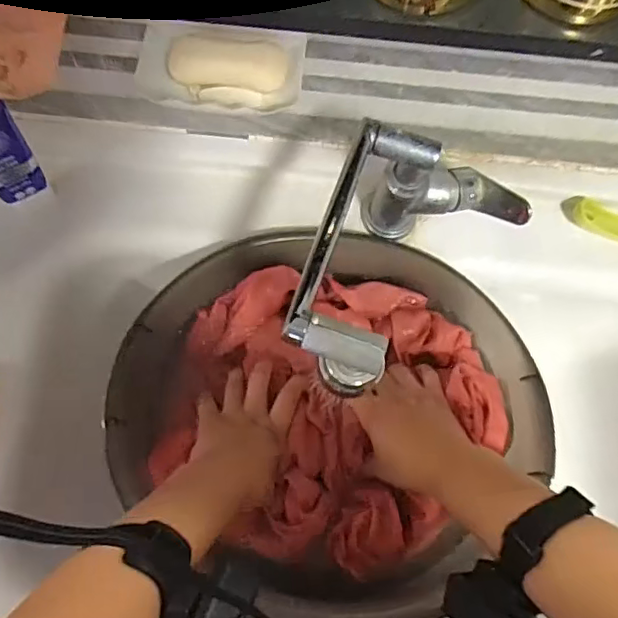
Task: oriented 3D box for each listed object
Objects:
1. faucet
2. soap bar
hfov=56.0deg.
[{"bbox_3d":[0.076,-0.033,0.498,0.135,0.183,0.238,23,72,6],"label":"faucet"},{"bbox_3d":[-0.063,-0.189,0.462,0.091,0.016,0.050,8,72,1],"label":"soap bar"}]

